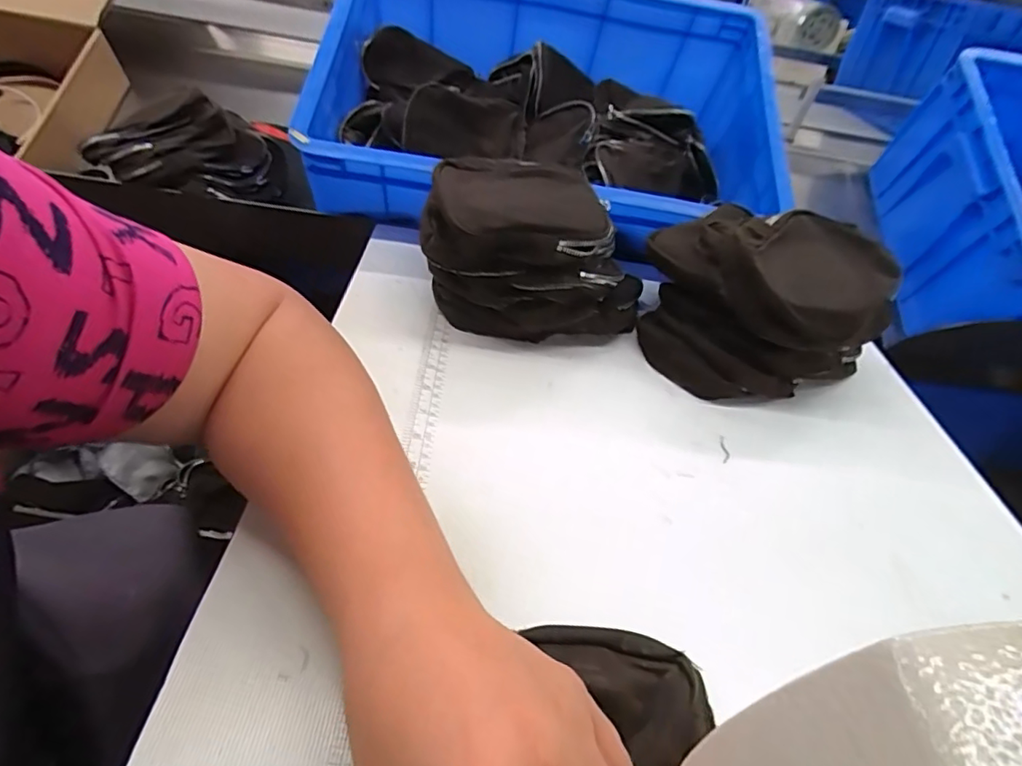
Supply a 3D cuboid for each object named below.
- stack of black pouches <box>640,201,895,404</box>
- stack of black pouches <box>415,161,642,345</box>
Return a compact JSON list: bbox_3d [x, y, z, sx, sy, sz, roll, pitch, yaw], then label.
[{"bbox_3d":[0.224,-0.076,0.490,0.205,0.097,0.161,13,40,3],"label":"stack of black pouches"},{"bbox_3d":[0.021,-0.117,0.477,0.182,0.108,0.125,8,40,8],"label":"stack of black pouches"}]

